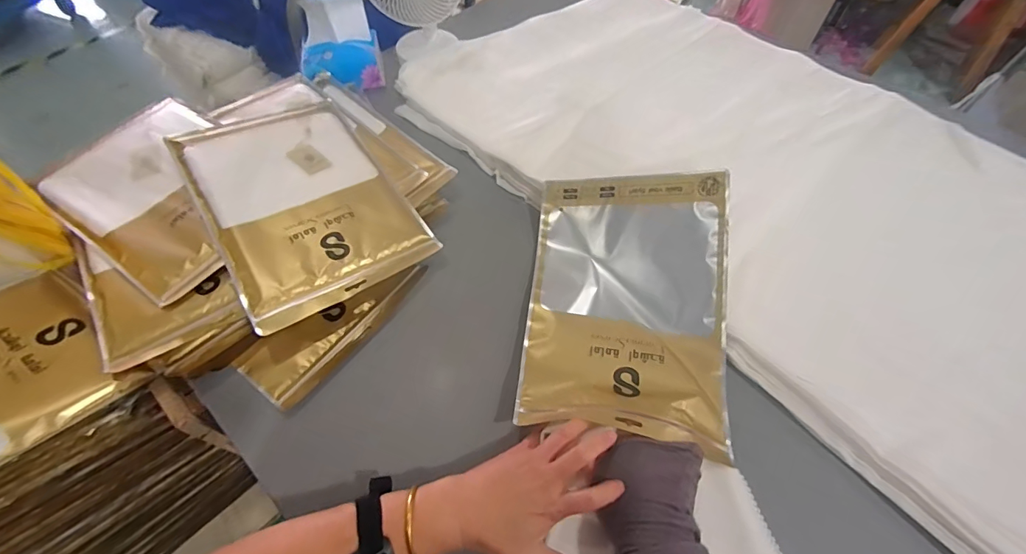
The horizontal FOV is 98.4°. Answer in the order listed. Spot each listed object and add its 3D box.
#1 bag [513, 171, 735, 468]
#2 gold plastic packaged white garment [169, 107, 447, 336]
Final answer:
[{"bbox_3d":[0.141,0.016,0.531,0.231,0.134,0.318,7,50,4],"label":"bag"},{"bbox_3d":[-0.303,-0.120,0.626,0.237,0.018,0.356,-28,68,-27],"label":"gold plastic packaged white garment"}]

